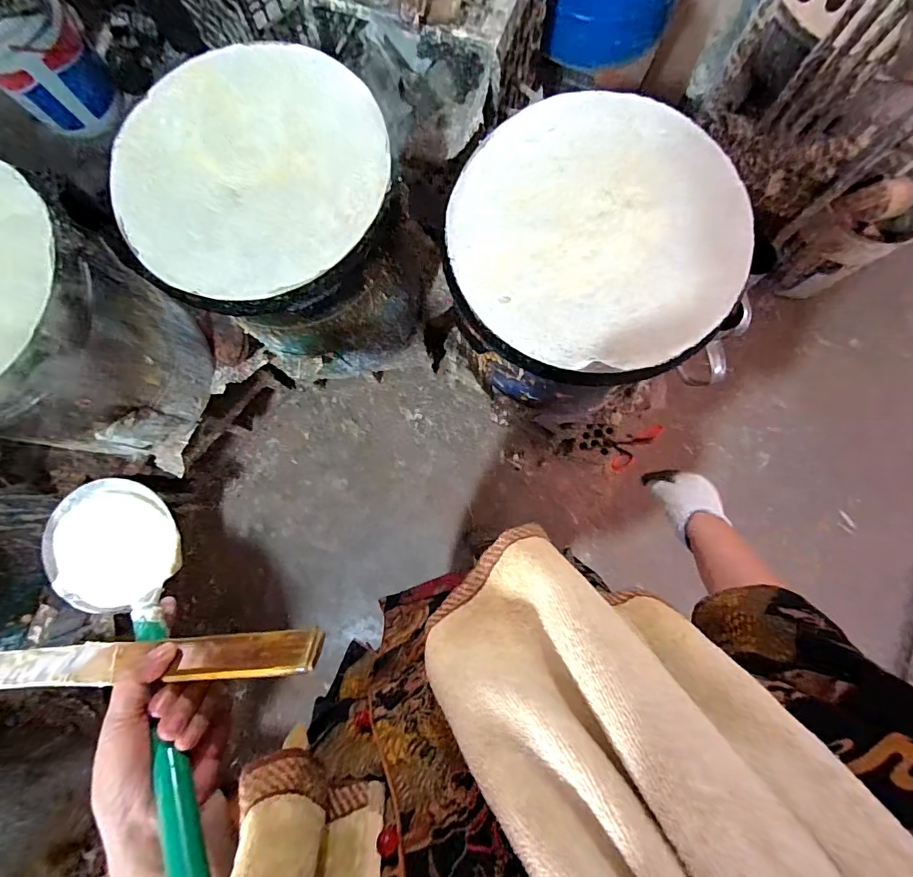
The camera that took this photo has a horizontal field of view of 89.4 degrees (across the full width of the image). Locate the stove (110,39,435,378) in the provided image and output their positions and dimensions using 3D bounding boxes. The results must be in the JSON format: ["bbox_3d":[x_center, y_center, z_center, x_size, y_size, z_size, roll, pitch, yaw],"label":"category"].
[{"bbox_3d":[-0.270,-0.328,0.804,0.363,0.413,0.347,0,82,1],"label":"stove"}]

